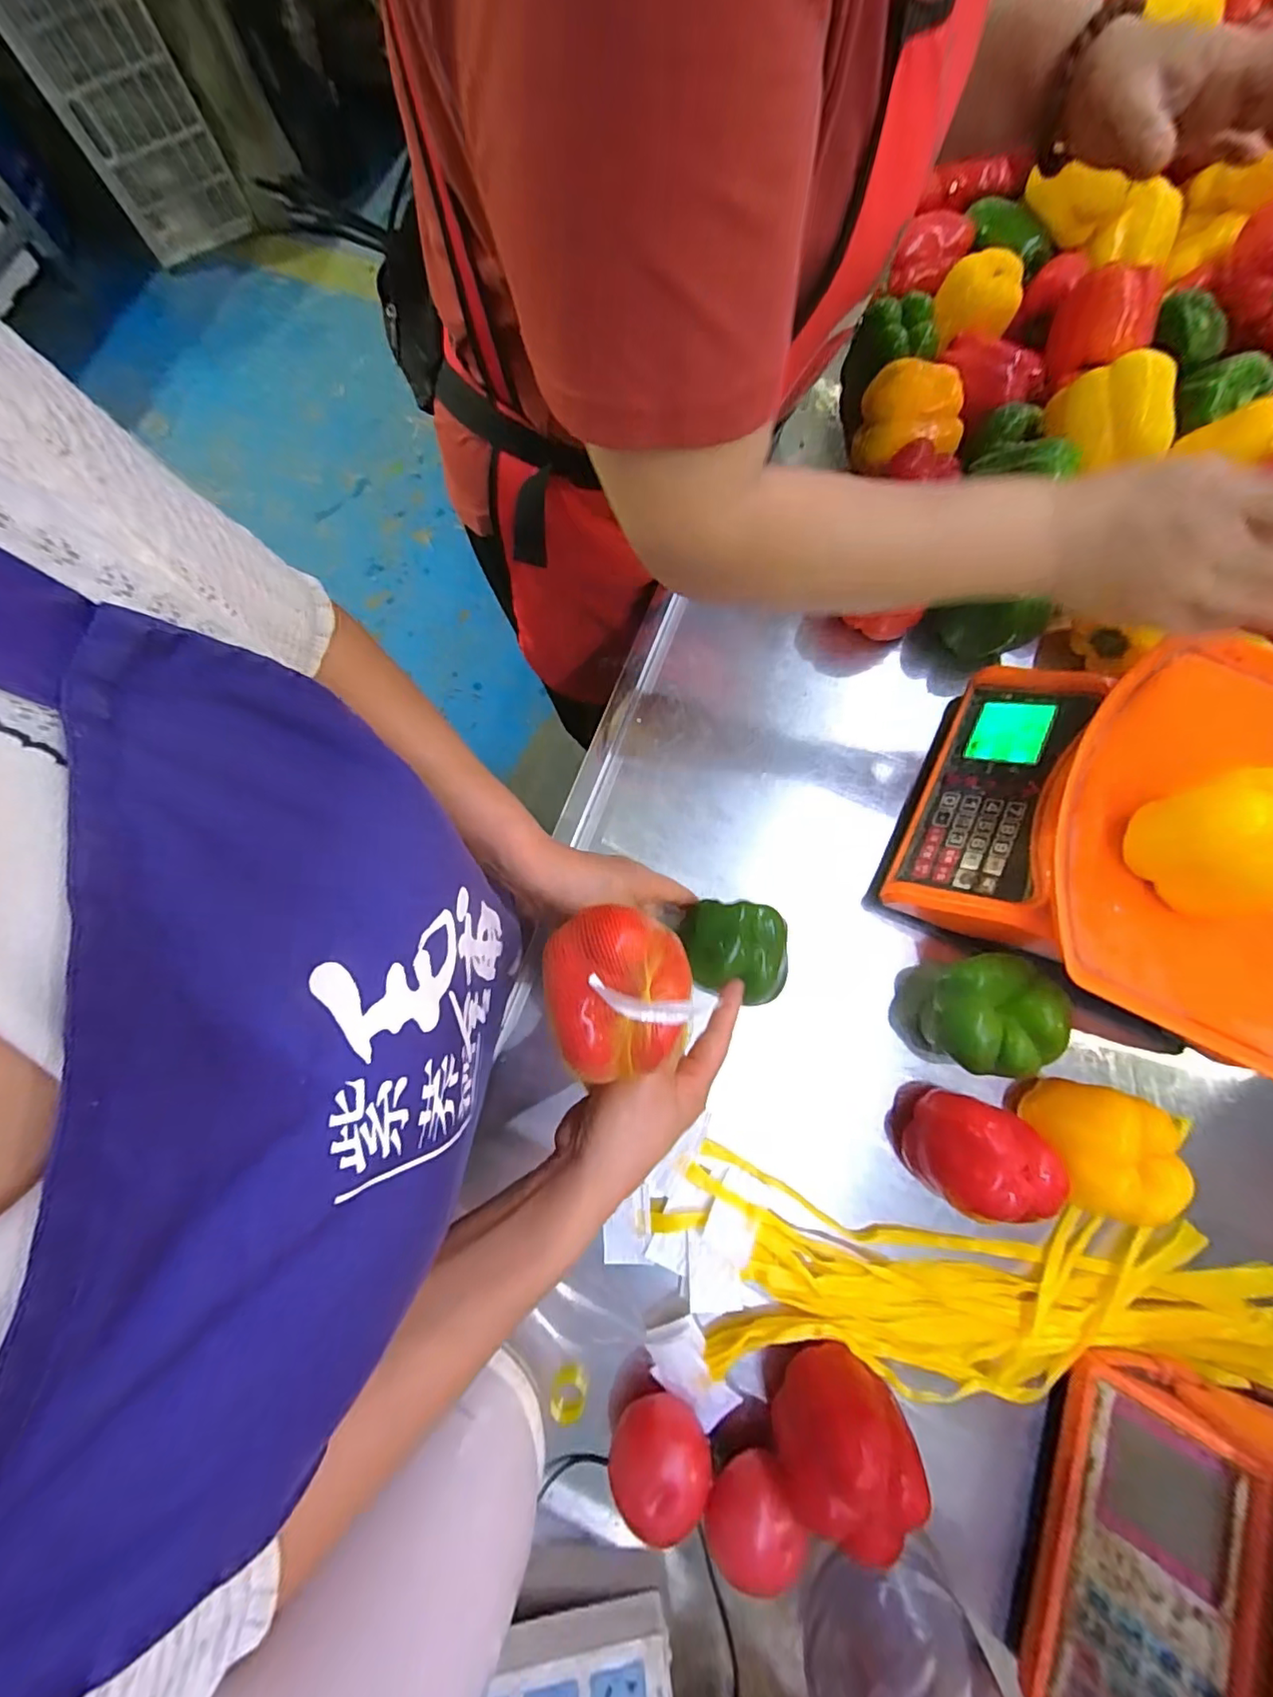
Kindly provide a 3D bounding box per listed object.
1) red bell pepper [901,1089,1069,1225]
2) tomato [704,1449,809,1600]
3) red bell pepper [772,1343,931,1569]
[{"bbox_3d":[0.241,0.216,0.390,0.076,0.078,0.069,19,79,5],"label":"red bell pepper"},{"bbox_3d":[0.076,0.440,0.368,0.056,0.055,0.049,-28,79,-5],"label":"tomato"},{"bbox_3d":[0.138,0.393,0.365,0.075,0.073,0.084,44,82,9],"label":"red bell pepper"}]

